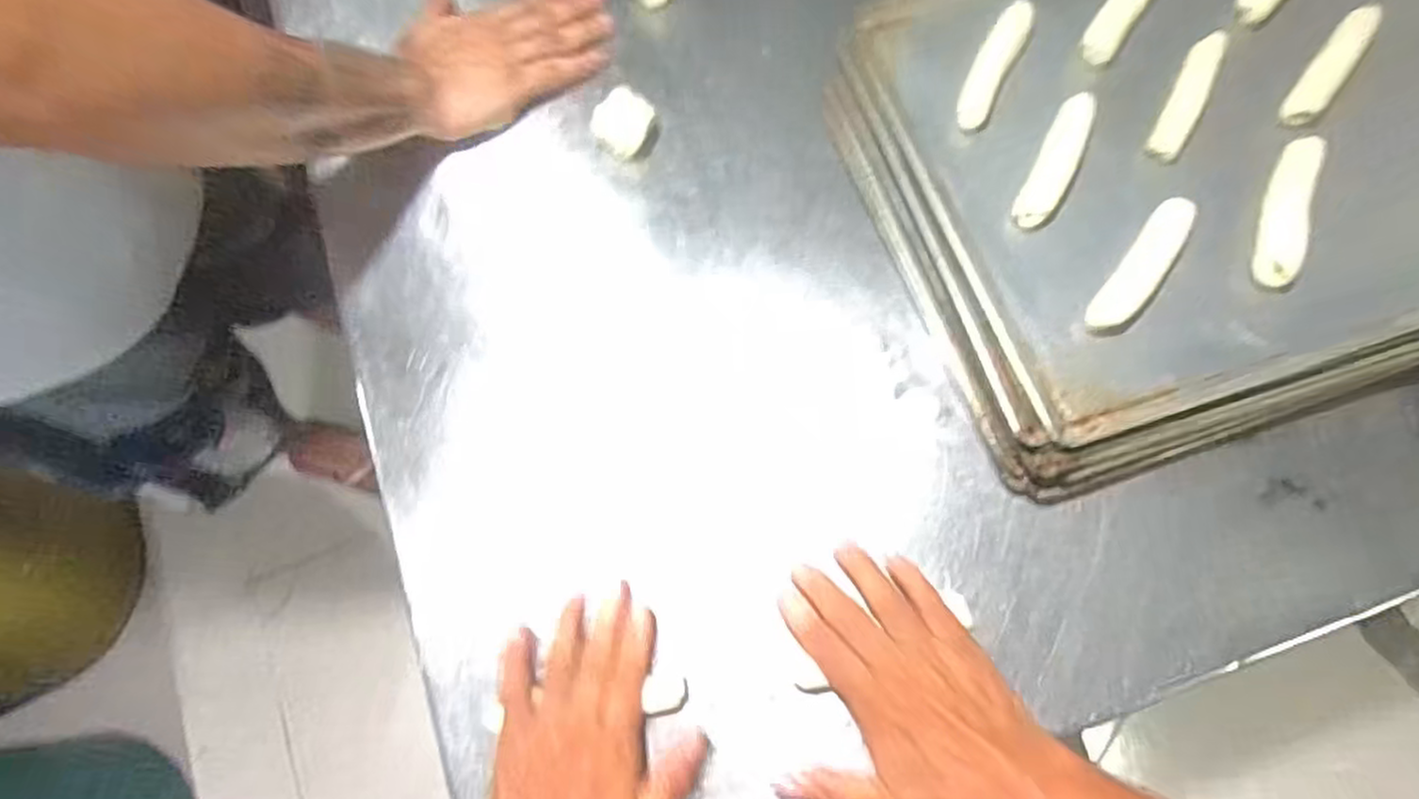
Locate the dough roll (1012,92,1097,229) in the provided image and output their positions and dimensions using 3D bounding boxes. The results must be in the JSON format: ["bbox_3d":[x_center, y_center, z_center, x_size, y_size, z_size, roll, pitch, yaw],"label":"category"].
[{"bbox_3d":[0.224,-0.154,0.456,0.023,0.011,0.100,25,75,9],"label":"dough roll"}]

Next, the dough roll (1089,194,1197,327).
[{"bbox_3d":[0.265,-0.082,0.431,0.024,0.011,0.100,36,77,12],"label":"dough roll"}]

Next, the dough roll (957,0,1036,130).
[{"bbox_3d":[0.192,-0.228,0.480,0.024,0.017,0.098,27,75,10],"label":"dough roll"}]

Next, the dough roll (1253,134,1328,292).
[{"bbox_3d":[0.354,-0.117,0.434,0.023,0.013,0.104,20,74,8],"label":"dough roll"}]

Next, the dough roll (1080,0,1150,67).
[{"bbox_3d":[0.286,-0.271,0.484,0.024,0.014,0.102,35,77,12],"label":"dough roll"}]

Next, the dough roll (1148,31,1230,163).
[{"bbox_3d":[0.316,-0.200,0.465,0.023,0.013,0.098,25,75,9],"label":"dough roll"}]

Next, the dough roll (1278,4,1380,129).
[{"bbox_3d":[0.407,-0.219,0.463,0.021,0.016,0.098,37,77,12],"label":"dough roll"}]

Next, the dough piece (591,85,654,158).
[{"bbox_3d":[-0.066,-0.211,0.533,0.045,0.027,0.038,42,79,13],"label":"dough piece"}]

